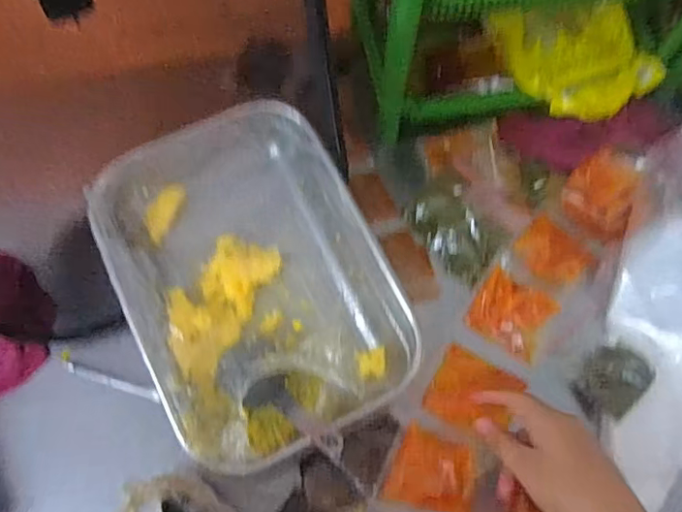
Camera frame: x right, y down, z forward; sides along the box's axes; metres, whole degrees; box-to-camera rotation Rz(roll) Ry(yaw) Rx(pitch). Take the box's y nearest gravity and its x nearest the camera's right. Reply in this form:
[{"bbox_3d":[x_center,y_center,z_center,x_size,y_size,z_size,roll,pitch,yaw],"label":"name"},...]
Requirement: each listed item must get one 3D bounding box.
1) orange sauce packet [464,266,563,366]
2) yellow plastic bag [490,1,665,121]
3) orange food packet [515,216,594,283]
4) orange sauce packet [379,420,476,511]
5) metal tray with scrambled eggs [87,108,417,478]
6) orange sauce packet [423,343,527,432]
[{"bbox_3d":[0.164,0.055,0.529,0.070,0.013,0.067,31,71,10],"label":"orange sauce packet"},{"bbox_3d":[0.242,-0.204,0.561,0.126,0.042,0.151,-11,69,-6],"label":"yellow plastic bag"},{"bbox_3d":[0.211,-0.002,0.551,0.066,0.010,0.050,41,73,14],"label":"orange food packet"},{"bbox_3d":[0.076,0.180,0.465,0.070,0.019,0.061,12,69,3],"label":"orange sauce packet"},{"bbox_3d":[-0.075,0.024,0.492,0.214,0.077,0.296,-25,71,-10],"label":"metal tray with scrambled eggs"},{"bbox_3d":[0.120,0.124,0.503,0.073,0.009,0.066,28,71,9],"label":"orange sauce packet"}]

